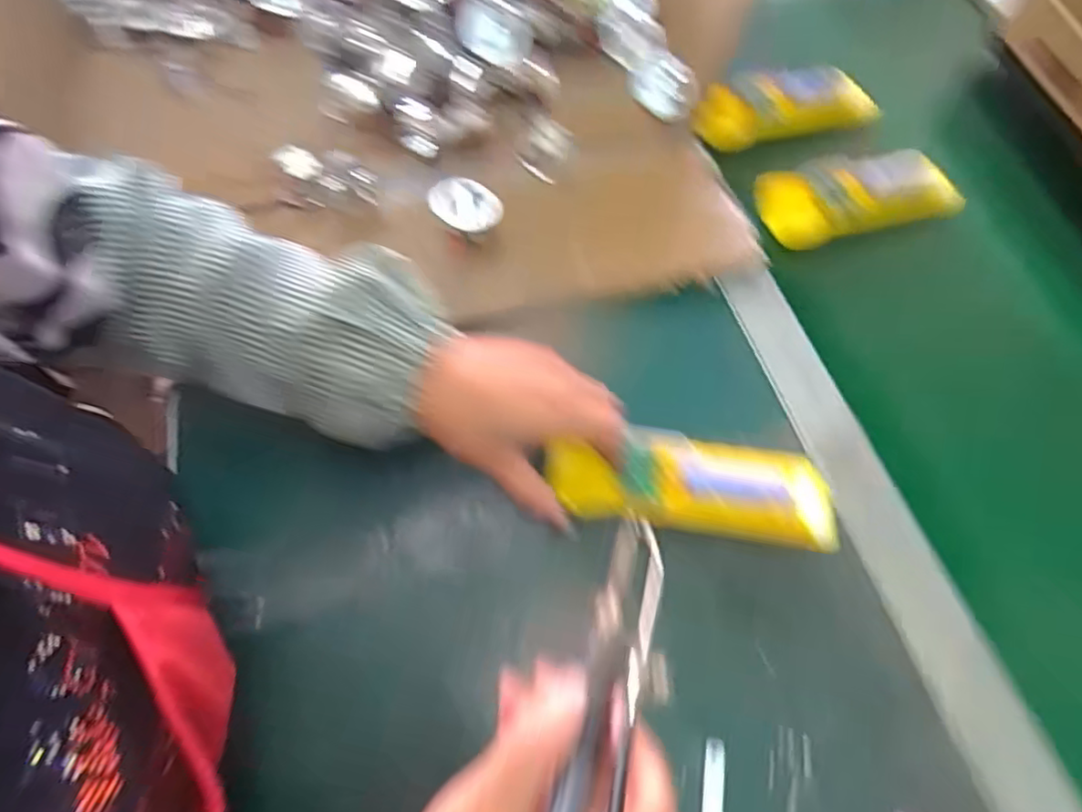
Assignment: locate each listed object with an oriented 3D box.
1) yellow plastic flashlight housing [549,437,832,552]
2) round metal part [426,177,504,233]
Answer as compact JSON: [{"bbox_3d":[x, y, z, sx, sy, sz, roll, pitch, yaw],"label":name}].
[{"bbox_3d":[0.089,0.048,0.388,0.166,0.026,0.052,6,58,3],"label":"yellow plastic flashlight housing"},{"bbox_3d":[-0.057,-0.153,0.493,0.054,0.010,0.044,22,66,1],"label":"round metal part"}]

